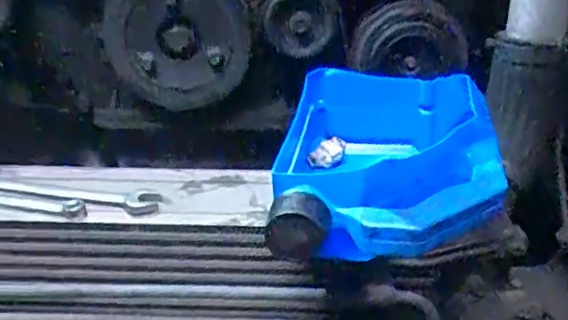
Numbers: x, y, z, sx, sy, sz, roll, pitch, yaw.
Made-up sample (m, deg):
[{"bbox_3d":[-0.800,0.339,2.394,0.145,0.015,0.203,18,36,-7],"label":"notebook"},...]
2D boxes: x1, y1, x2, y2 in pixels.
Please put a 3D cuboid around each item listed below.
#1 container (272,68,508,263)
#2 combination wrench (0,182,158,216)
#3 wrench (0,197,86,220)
[{"bbox_3d":[0.080,0.007,0.477,0.163,0.077,0.204,3,30,3],"label":"container"},{"bbox_3d":[-0.193,0.025,0.515,0.180,0.007,0.031,8,31,11],"label":"combination wrench"},{"bbox_3d":[-0.221,0.034,0.500,0.121,0.008,0.017,6,30,7],"label":"wrench"}]

